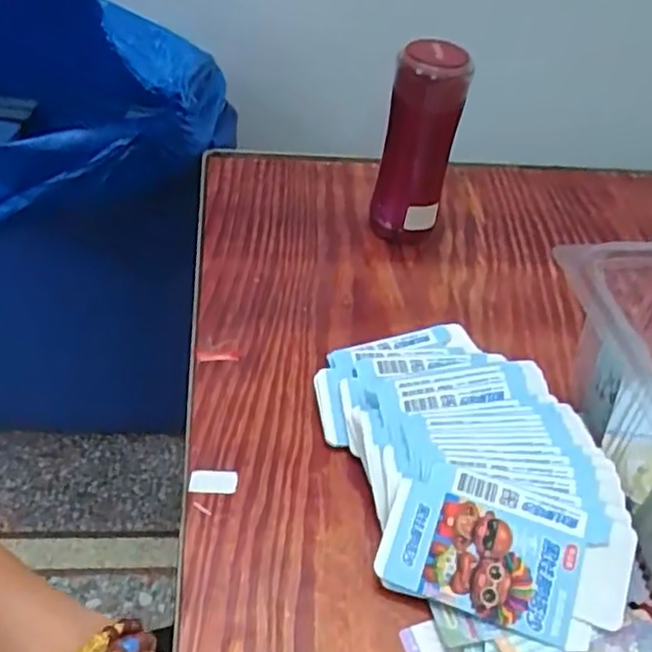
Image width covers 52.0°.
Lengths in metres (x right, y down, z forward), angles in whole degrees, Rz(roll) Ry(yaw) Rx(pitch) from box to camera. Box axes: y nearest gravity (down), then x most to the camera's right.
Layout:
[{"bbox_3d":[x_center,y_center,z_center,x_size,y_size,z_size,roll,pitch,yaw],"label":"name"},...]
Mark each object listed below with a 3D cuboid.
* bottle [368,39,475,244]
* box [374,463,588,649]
[{"bbox_3d":[0.084,-0.162,0.637,0.064,0.192,0.058,5,44,-3],"label":"bottle"},{"bbox_3d":[0.098,0.138,0.421,0.118,0.004,0.083,17,66,11],"label":"box"}]

